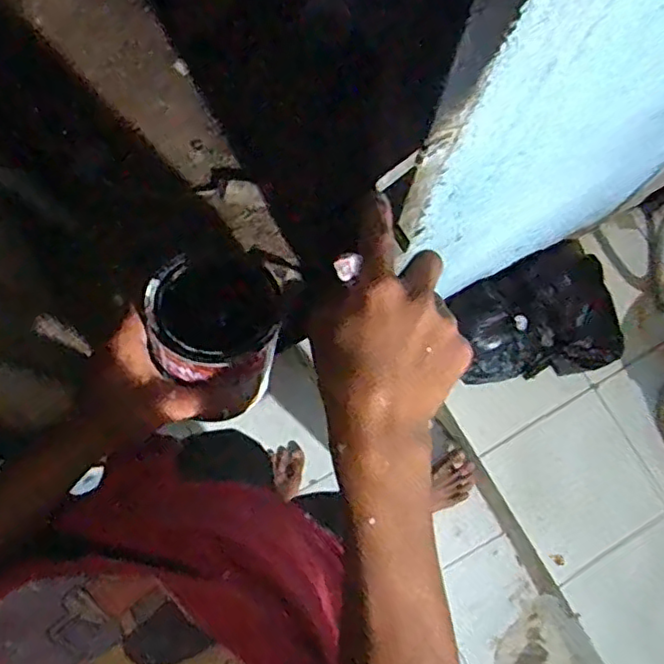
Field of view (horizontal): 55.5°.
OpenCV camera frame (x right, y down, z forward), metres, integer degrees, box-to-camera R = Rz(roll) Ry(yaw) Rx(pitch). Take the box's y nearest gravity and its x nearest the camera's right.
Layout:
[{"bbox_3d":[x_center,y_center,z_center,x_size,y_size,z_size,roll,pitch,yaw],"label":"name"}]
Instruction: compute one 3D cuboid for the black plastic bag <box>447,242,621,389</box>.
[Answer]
[{"bbox_3d":[0.423,-0.025,1.305,0.347,0.142,0.245,-15,80,-4],"label":"black plastic bag"}]

